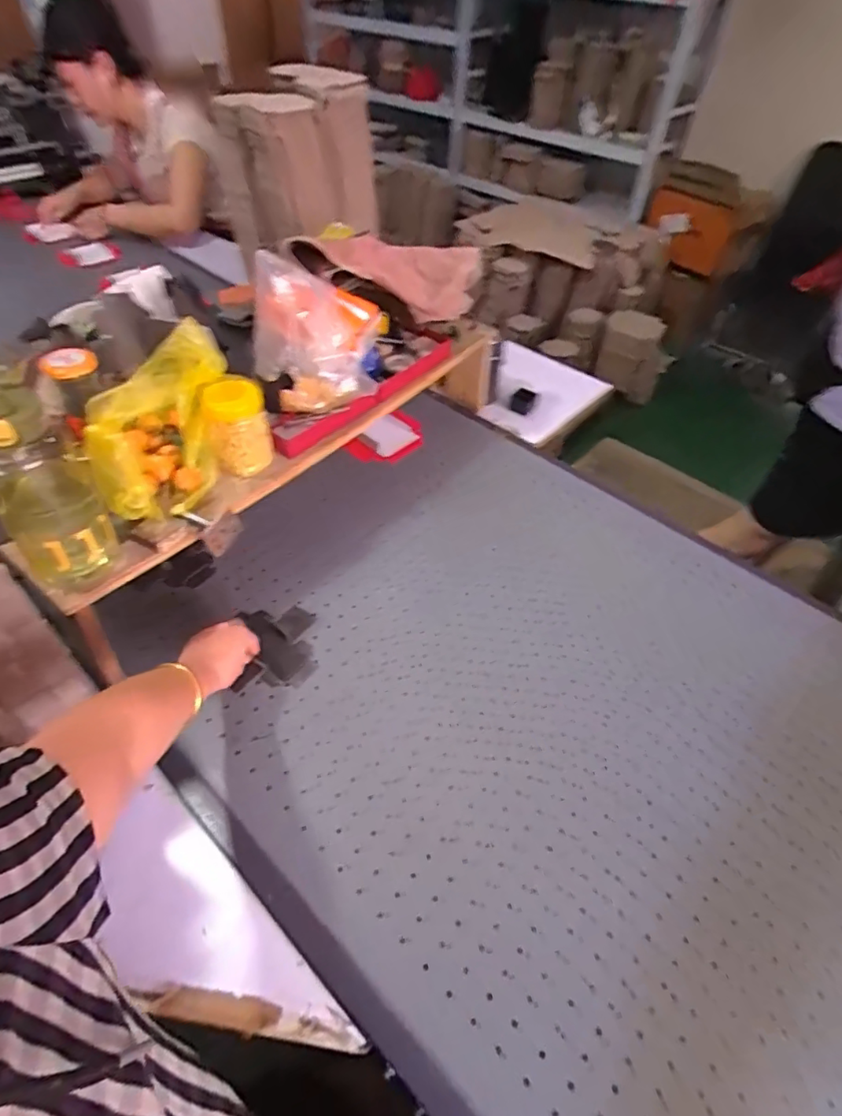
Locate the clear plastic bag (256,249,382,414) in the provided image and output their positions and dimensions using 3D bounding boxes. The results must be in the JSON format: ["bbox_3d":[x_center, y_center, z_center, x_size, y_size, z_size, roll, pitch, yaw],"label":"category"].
[{"bbox_3d":[-0.155,-0.342,0.818,0.188,0.172,0.170,-5,51,-6],"label":"clear plastic bag"}]

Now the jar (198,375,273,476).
[{"bbox_3d":[-0.248,-0.178,0.748,0.079,0.110,0.068,-13,52,-12],"label":"jar"}]

